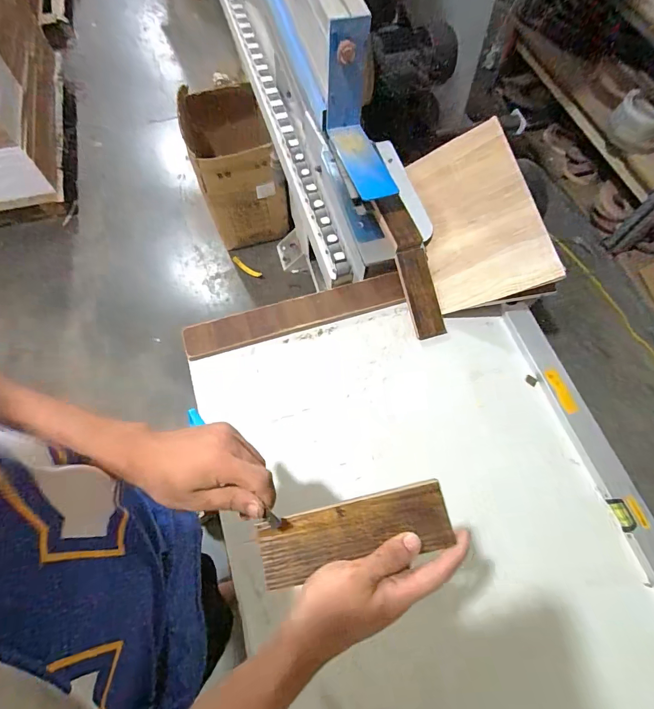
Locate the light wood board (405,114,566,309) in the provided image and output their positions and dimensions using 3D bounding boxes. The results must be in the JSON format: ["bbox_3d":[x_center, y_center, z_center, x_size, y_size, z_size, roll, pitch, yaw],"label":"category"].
[{"bbox_3d":[0.298,-0.286,0.807,0.214,0.020,0.381,-22,72,29],"label":"light wood board"}]

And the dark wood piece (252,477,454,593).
[{"bbox_3d":[0.026,0.165,0.358,0.174,0.009,0.057,-14,68,-3],"label":"dark wood piece"}]

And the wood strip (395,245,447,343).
[{"bbox_3d":[0.191,-0.124,0.802,0.063,0.015,0.182,-15,90,26],"label":"wood strip"}]

